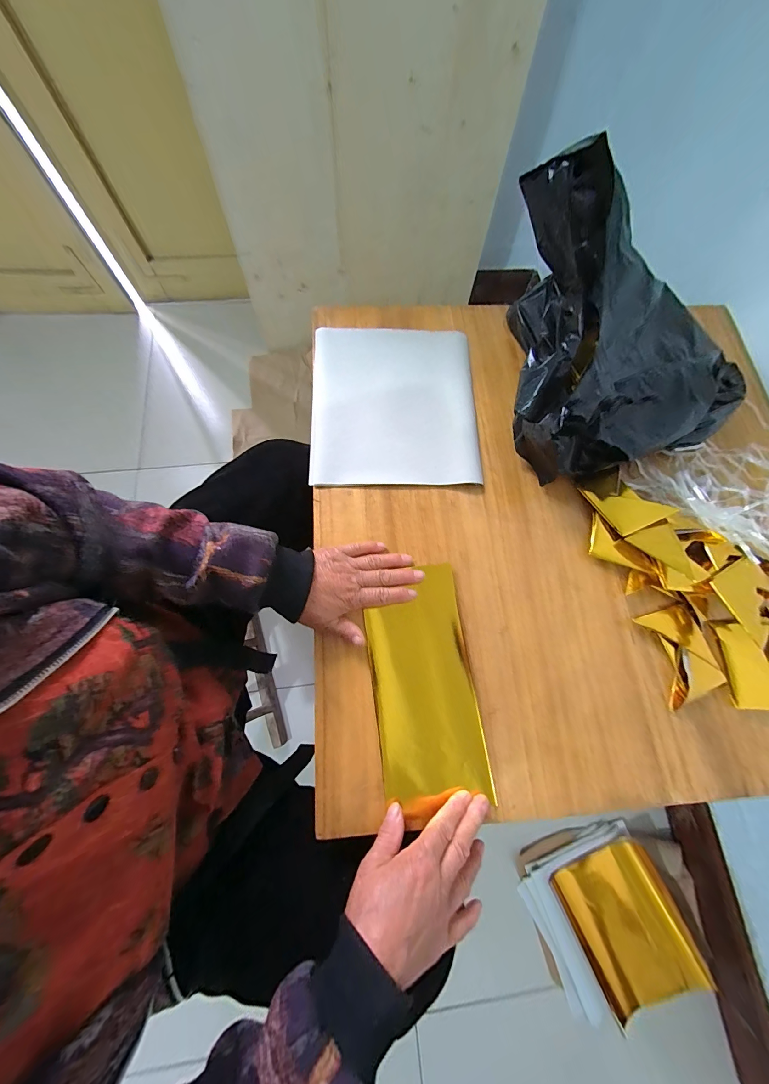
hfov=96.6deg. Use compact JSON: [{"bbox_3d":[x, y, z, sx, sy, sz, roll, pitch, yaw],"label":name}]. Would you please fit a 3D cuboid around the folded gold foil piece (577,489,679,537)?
[{"bbox_3d":[0.304,-0.051,0.432,0.067,0.039,0.077,-21,76,-8],"label":"folded gold foil piece"}]

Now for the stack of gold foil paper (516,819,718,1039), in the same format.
[{"bbox_3d":[0.436,0.740,0.685,0.275,0.063,0.282,-24,72,2],"label":"stack of gold foil paper"}]

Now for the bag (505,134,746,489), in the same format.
[{"bbox_3d":[0.301,-0.258,0.418,0.283,0.179,0.333,-5,74,-4],"label":"bag"}]

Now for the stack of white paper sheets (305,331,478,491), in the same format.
[{"bbox_3d":[0.015,-0.191,0.472,0.220,0.012,0.246,0,74,-2],"label":"stack of white paper sheets"}]

